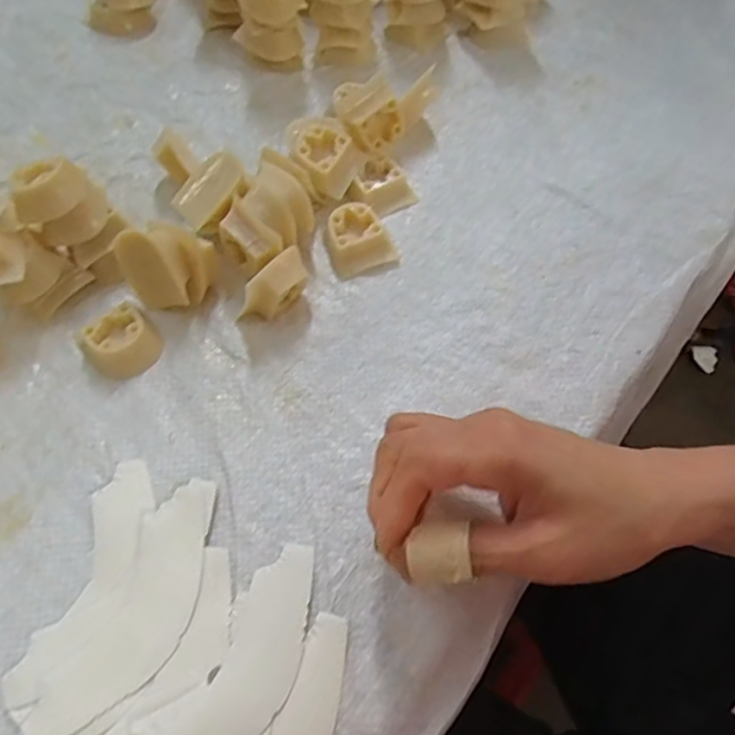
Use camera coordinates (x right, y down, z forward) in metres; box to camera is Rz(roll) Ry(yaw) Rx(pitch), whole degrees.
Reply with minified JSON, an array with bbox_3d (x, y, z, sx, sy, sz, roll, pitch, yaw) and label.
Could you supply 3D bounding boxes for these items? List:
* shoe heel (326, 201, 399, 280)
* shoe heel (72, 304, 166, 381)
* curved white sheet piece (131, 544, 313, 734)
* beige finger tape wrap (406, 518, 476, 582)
[{"bbox_3d":[-0.005,-0.078,0.371,0.038,0.020,0.038,-17,62,-9],"label":"shoe heel"},{"bbox_3d":[-0.134,-0.014,0.338,0.036,0.016,0.037,40,68,20],"label":"shoe heel"},{"bbox_3d":[-0.055,0.132,0.260,0.041,0.004,0.116,32,65,17],"label":"curved white sheet piece"},{"bbox_3d":[0.027,0.070,0.231,0.022,0.014,0.020,-2,61,-1],"label":"beige finger tape wrap"}]

